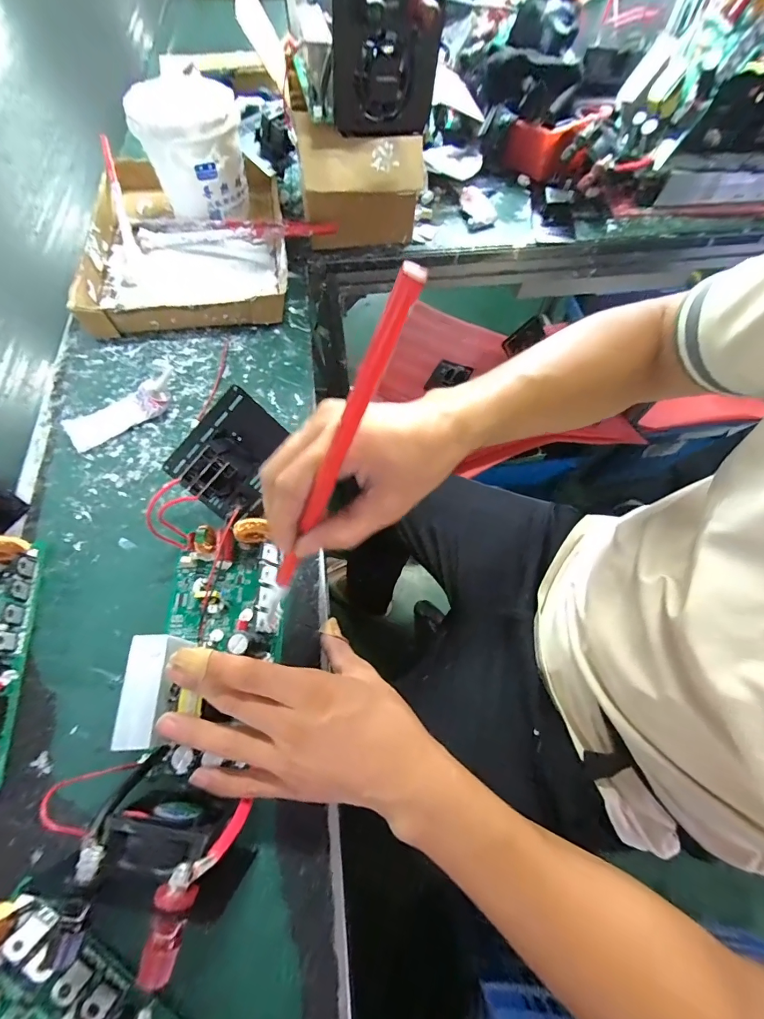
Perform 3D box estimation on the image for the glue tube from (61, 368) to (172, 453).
[{"bbox_3d":[-0.269,-0.110,0.409,0.112,0.030,0.051,-34,71,-16],"label":"glue tube"}]

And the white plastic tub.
[{"bbox_3d":[-0.238,-0.455,0.509,0.124,0.122,0.113,1,65,-2],"label":"white plastic tub"}]

